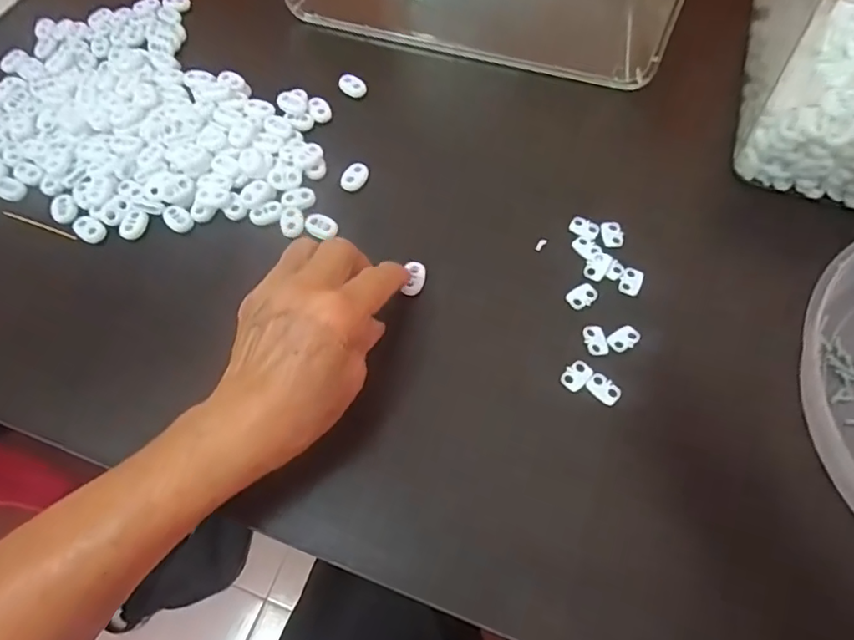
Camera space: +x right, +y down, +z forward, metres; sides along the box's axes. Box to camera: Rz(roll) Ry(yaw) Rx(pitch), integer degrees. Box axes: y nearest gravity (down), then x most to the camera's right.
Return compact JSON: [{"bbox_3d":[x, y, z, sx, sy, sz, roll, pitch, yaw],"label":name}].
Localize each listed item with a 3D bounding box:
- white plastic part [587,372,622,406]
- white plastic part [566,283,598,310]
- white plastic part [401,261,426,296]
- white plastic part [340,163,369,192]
[{"bbox_3d":[0.100,0.039,0.319,0.012,0.004,0.019,-40,70,-17],"label":"white plastic part"},{"bbox_3d":[0.096,-0.015,0.347,0.020,0.004,0.013,-34,68,-15],"label":"white plastic part"},{"bbox_3d":[-0.008,-0.026,0.348,0.013,0.007,0.022,10,75,5],"label":"white plastic part"},{"bbox_3d":[-0.050,-0.097,0.386,0.012,0.010,0.022,29,64,15],"label":"white plastic part"}]

